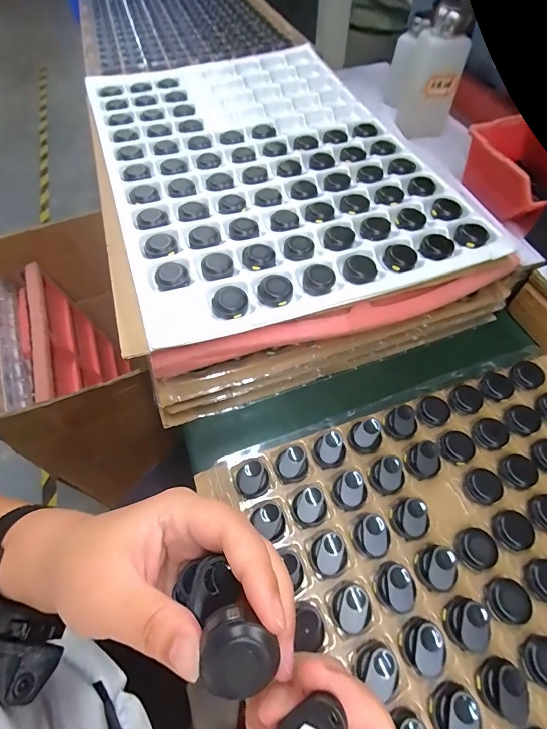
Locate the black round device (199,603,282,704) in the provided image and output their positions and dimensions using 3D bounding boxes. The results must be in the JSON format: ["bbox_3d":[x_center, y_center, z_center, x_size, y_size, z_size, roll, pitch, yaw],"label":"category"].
[{"bbox_3d":[-0.016,0.107,0.142,0.031,0.018,0.027,44,84,-6],"label":"black round device"}]

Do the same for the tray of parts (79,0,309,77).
[{"bbox_3d":[-0.176,-0.650,0.690,0.354,0.024,0.442,-15,58,-9],"label":"tray of parts"}]

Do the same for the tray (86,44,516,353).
[{"bbox_3d":[-0.016,-0.254,0.442,0.342,0.025,0.489,-16,58,-11],"label":"tray"}]

